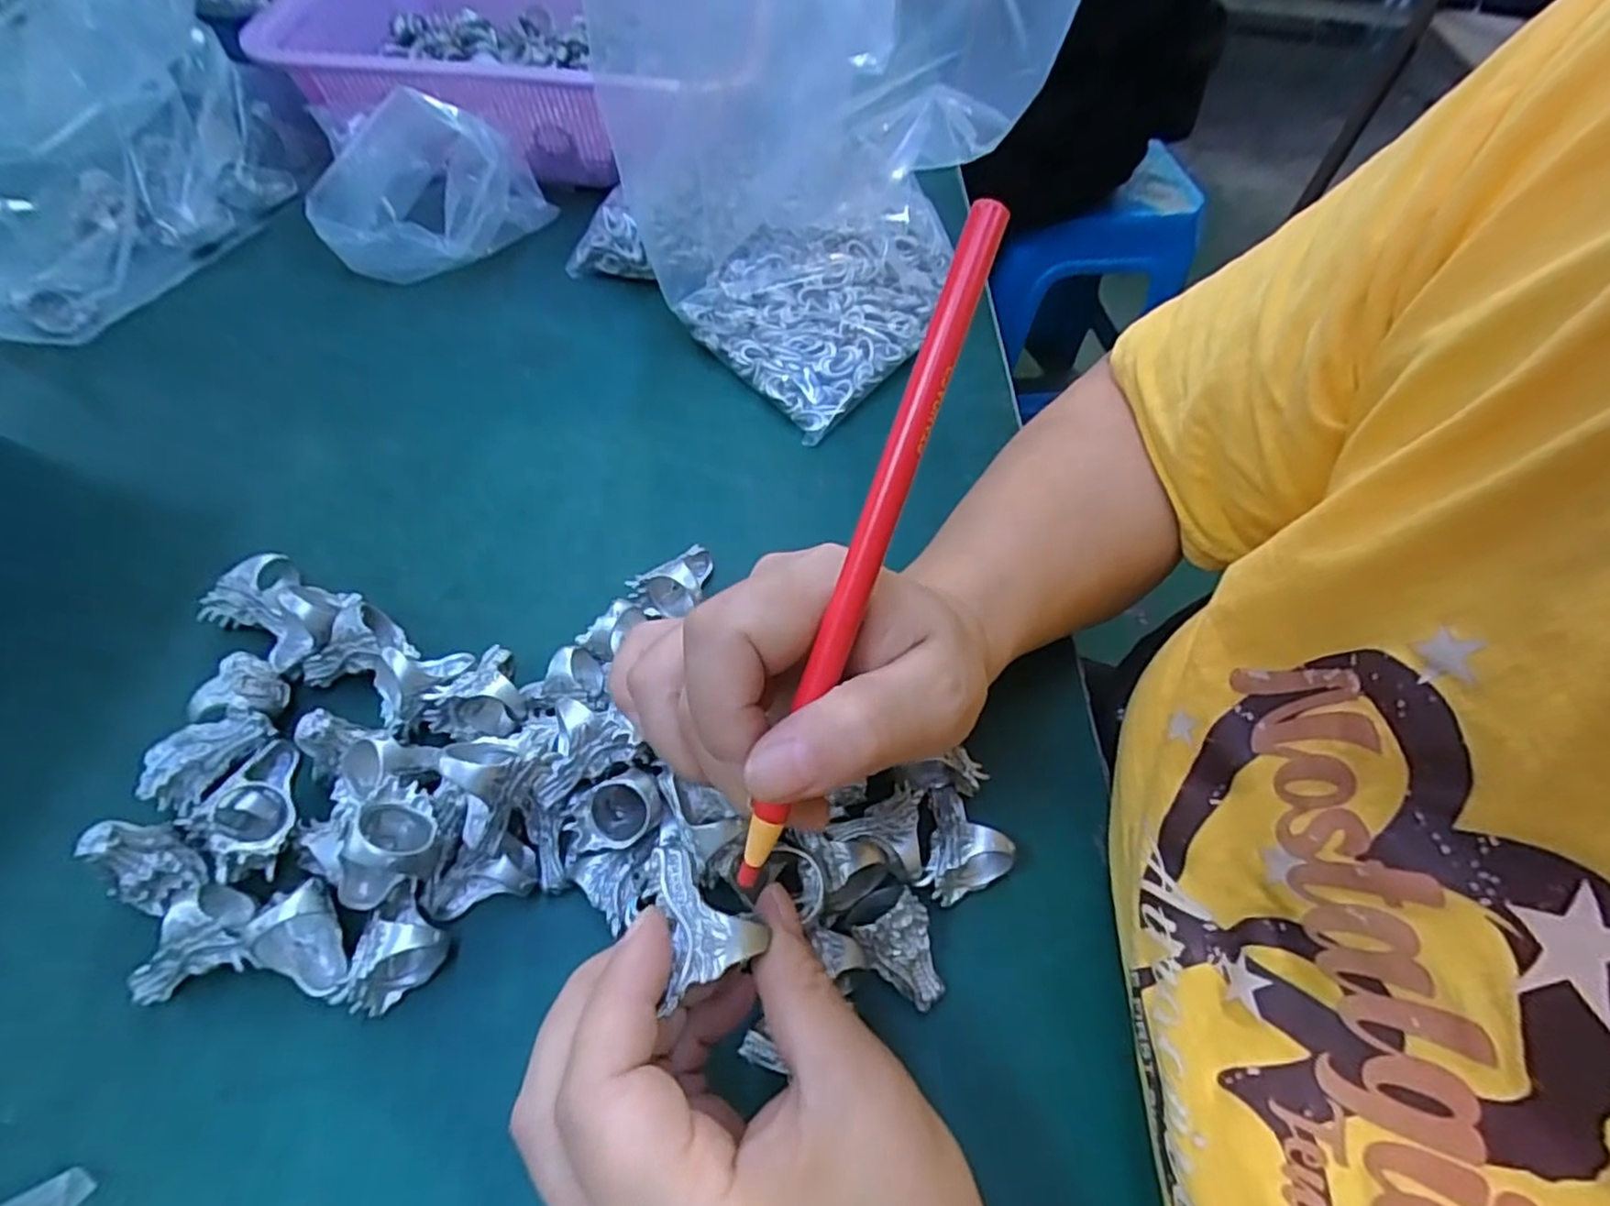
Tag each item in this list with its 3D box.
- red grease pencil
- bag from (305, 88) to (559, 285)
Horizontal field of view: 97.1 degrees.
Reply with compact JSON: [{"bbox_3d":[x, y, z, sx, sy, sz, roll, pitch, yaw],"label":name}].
[{"bbox_3d":[0.014,-0.010,0.170,0.009,0.006,0.167,21,96,10],"label":"red grease pencil"},{"bbox_3d":[-0.219,-0.243,0.413,0.125,0.081,0.082,-8,59,-8],"label":"bag"}]

